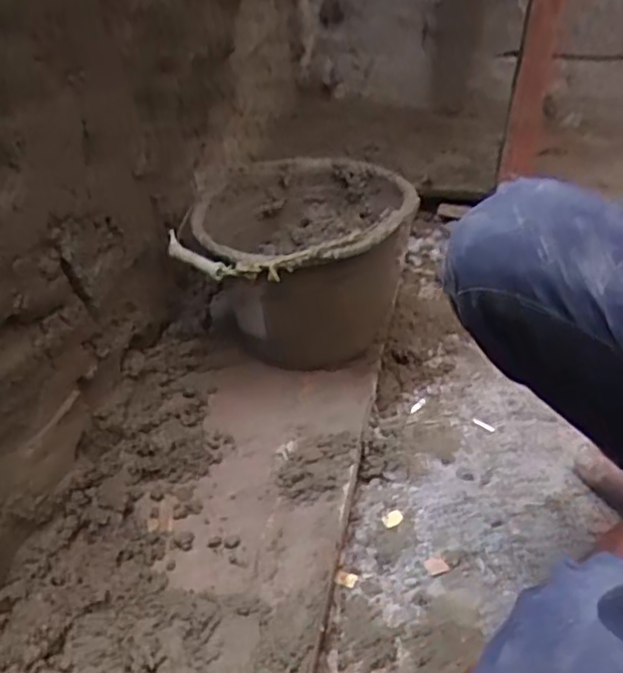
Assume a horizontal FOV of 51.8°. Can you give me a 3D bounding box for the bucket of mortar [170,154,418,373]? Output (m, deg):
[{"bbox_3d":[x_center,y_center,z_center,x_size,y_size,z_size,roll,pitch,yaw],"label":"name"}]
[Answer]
[{"bbox_3d":[-0.007,-0.089,0.859,0.261,0.207,0.326,3,37,4],"label":"bucket of mortar"}]

